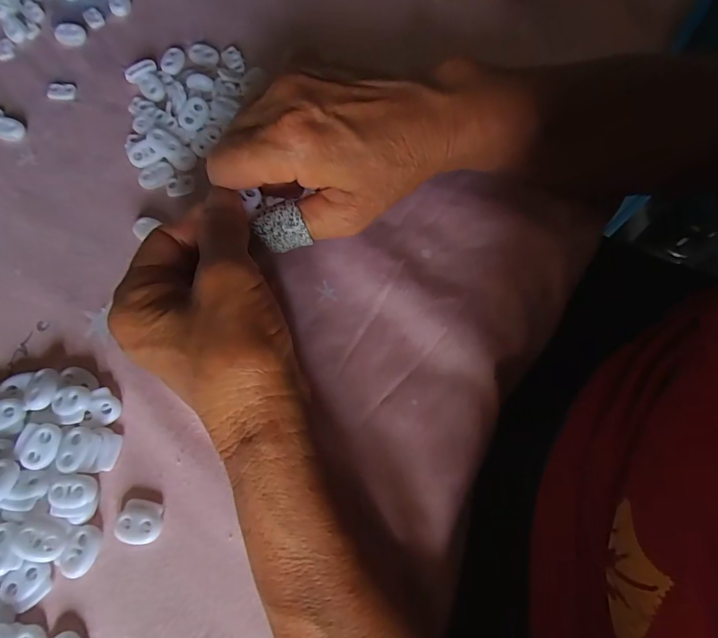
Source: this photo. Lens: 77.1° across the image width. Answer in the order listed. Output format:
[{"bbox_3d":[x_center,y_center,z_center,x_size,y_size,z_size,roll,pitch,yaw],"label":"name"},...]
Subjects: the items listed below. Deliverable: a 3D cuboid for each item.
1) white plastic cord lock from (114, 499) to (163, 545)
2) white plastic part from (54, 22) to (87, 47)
[{"bbox_3d":[-0.106,0.098,0.218,0.021,0.006,0.019,6,70,3],"label":"white plastic cord lock"},{"bbox_3d":[-0.213,-0.208,0.330,0.023,0.009,0.014,8,70,4],"label":"white plastic part"}]

